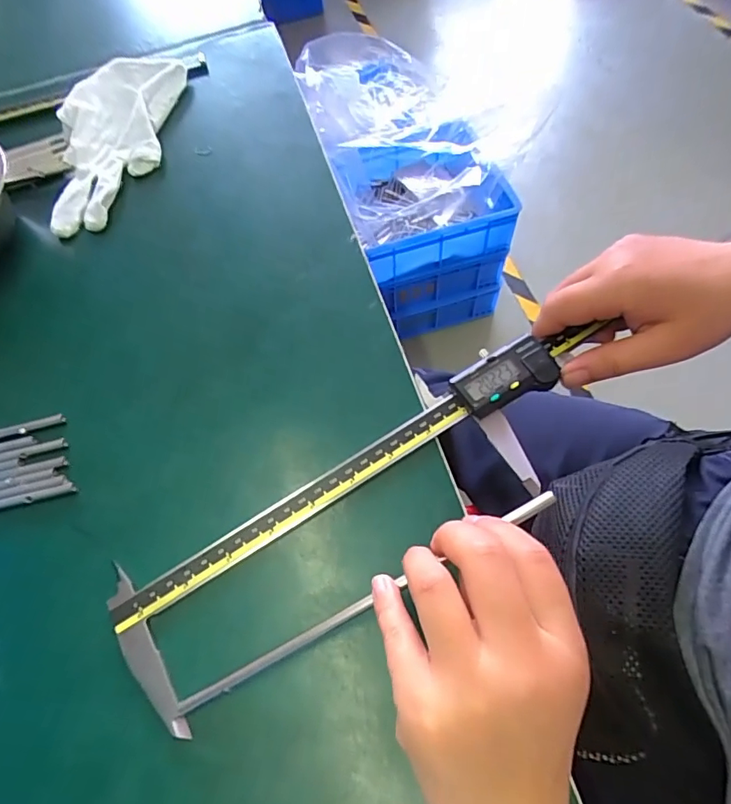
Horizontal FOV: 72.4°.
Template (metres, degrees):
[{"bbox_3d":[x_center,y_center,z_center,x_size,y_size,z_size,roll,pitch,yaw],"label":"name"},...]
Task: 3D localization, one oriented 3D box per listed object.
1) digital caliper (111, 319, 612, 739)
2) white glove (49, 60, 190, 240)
[{"bbox_3d":[0.014,0.049,0.270,0.308,0.012,0.074,-33,68,-8],"label":"digital caliper"},{"bbox_3d":[-0.206,-0.210,0.399,0.082,0.027,0.168,3,64,7],"label":"white glove"}]

